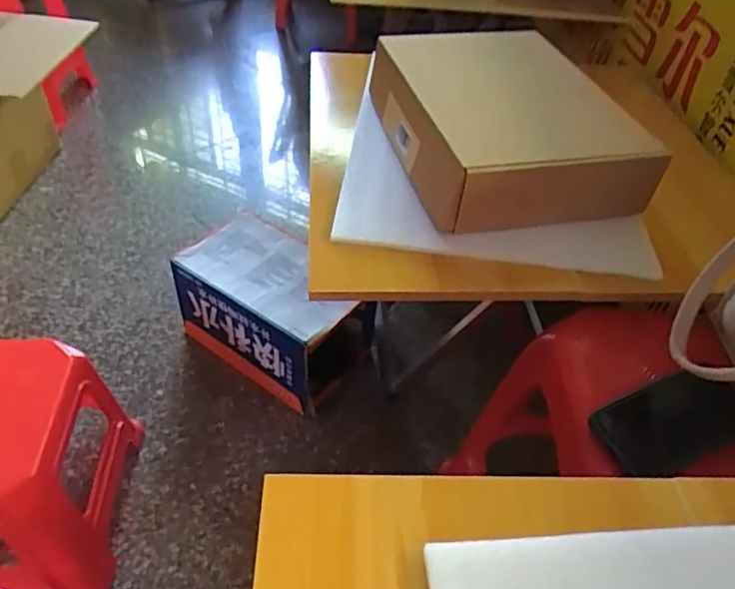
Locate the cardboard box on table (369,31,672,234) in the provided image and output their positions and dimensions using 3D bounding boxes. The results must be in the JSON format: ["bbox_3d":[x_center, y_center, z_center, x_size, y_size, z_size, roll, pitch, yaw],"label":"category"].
[{"bbox_3d":[0.170,-0.231,0.764,0.276,0.101,0.359,-5,46,-10],"label":"cardboard box on table"}]

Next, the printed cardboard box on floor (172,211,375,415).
[{"bbox_3d":[-0.167,0.028,1.101,0.344,0.199,0.218,29,50,23],"label":"printed cardboard box on floor"}]

